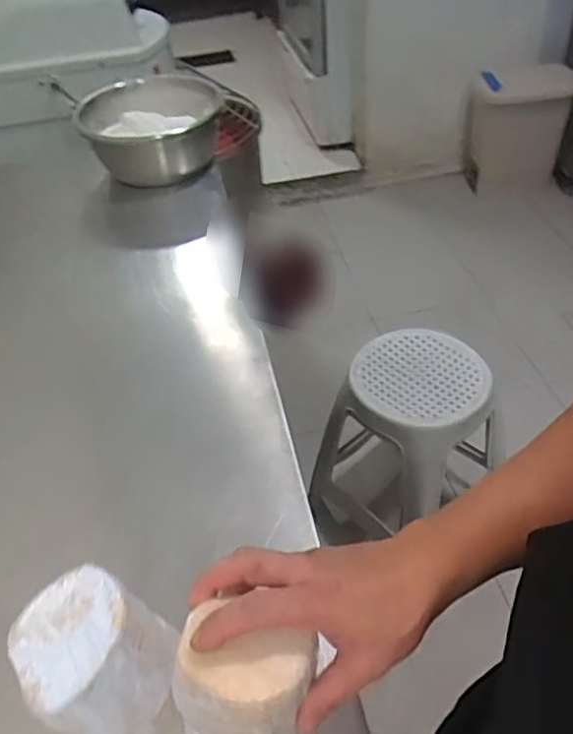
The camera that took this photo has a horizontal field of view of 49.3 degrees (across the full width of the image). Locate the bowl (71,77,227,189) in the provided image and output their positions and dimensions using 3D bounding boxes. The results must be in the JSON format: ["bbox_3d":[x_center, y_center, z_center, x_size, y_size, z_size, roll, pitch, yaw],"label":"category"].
[{"bbox_3d":[-0.246,-0.450,1.187,0.252,0.144,0.250,-3,45,3],"label":"bowl"}]

